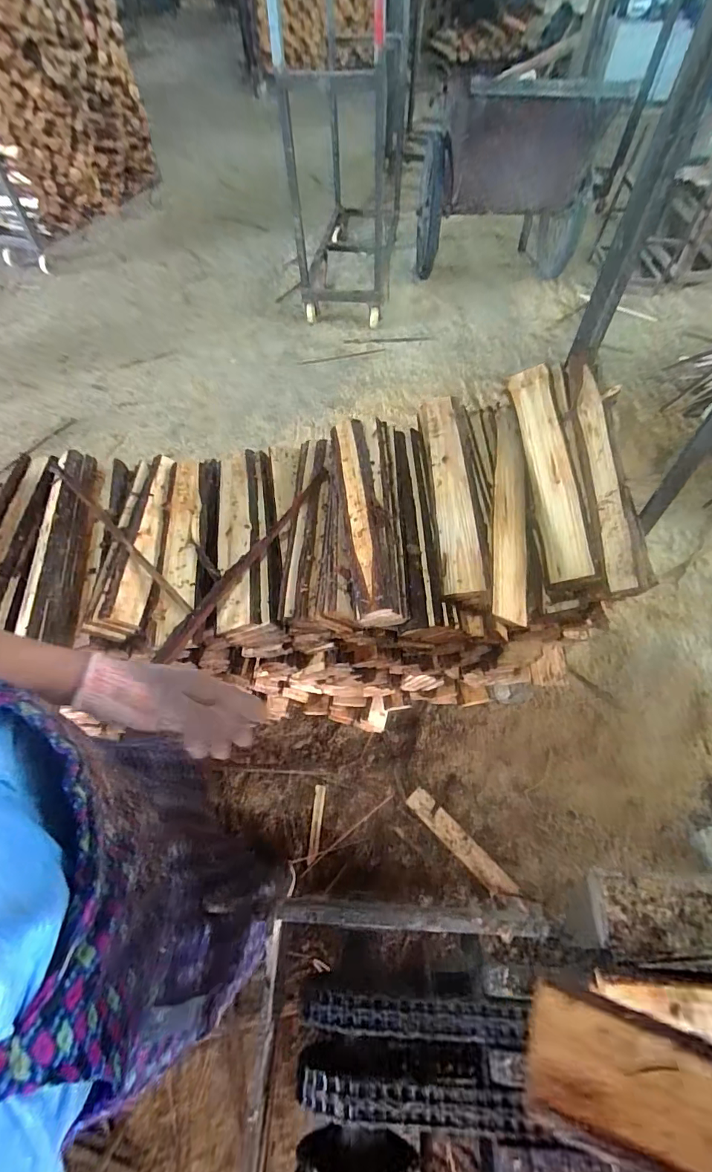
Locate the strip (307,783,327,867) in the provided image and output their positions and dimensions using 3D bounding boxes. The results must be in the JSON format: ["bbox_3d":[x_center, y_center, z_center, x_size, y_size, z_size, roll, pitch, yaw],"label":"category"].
[{"bbox_3d":[-0.111,0.663,1.273,0.031,0.014,0.195,3,58,3],"label":"strip"}]

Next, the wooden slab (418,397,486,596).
[{"bbox_3d":[0.177,-0.193,0.864,0.073,0.075,0.467,-2,58,0],"label":"wooden slab"}]

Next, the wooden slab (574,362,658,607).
[{"bbox_3d":[0.428,-0.198,0.791,0.064,0.058,0.449,-1,71,1],"label":"wooden slab"}]

